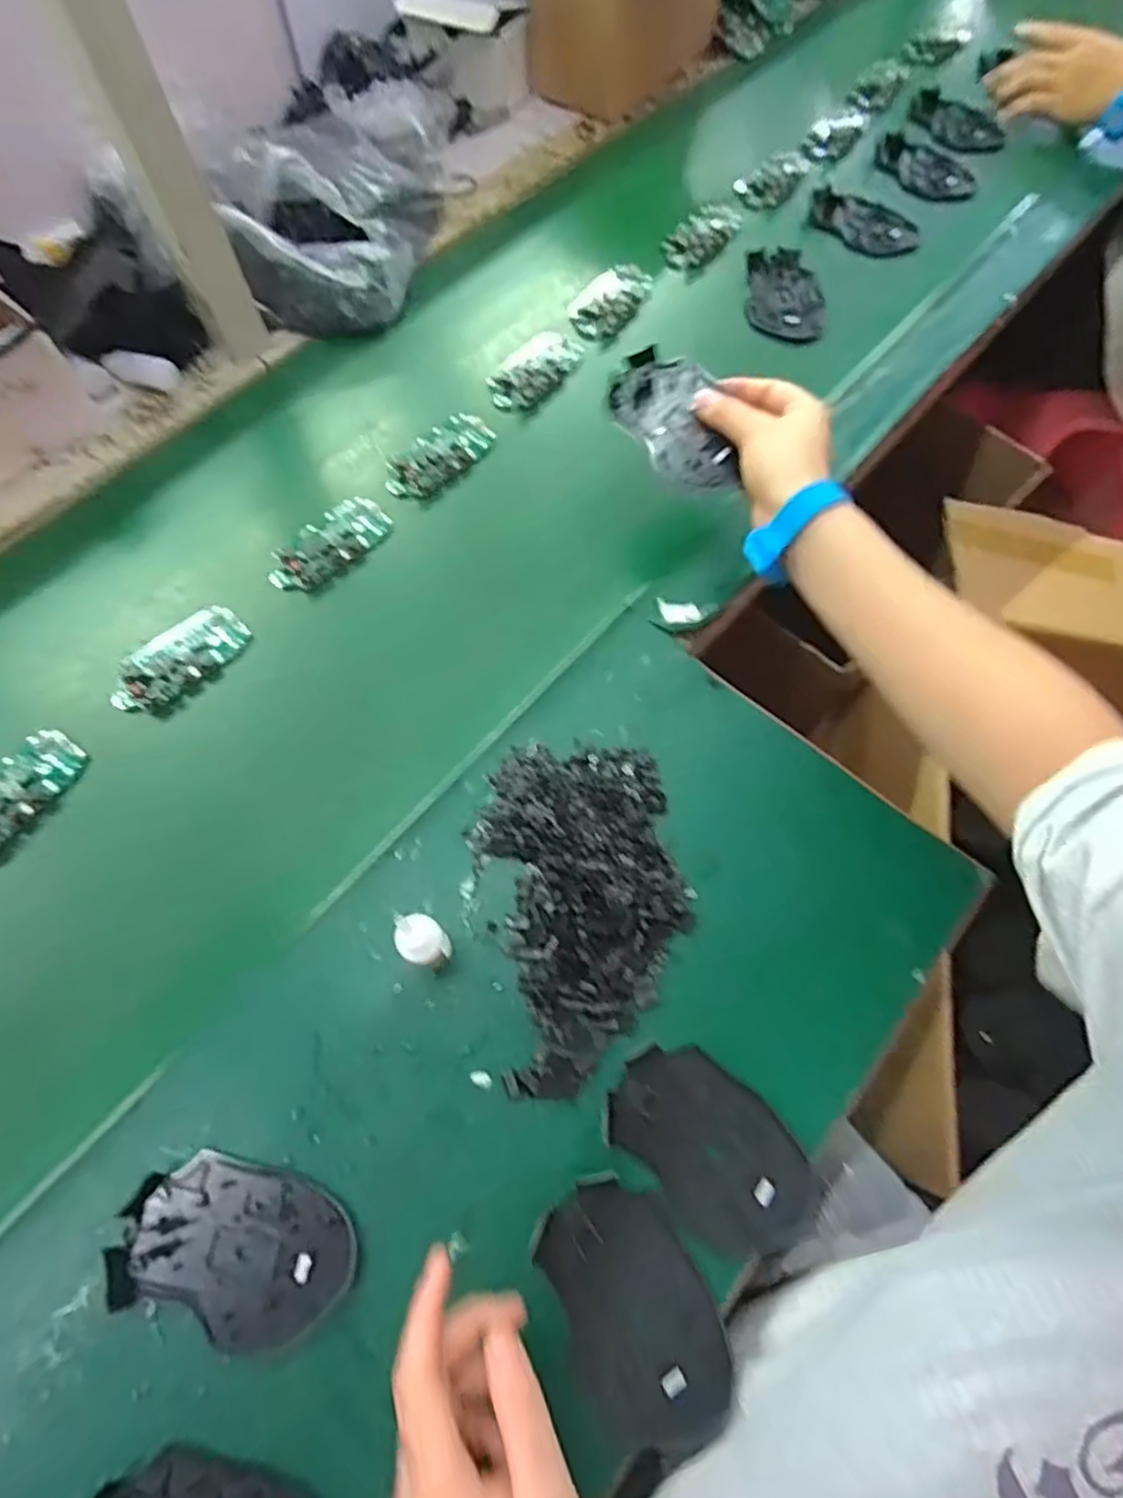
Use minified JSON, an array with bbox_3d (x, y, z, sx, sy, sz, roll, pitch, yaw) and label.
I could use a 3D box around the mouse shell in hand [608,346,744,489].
[{"bbox_3d":[0.083,-0.231,0.487,0.060,0.020,0.108,-36,91,15],"label":"mouse shell in hand"}]

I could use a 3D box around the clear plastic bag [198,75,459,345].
[{"bbox_3d":[-0.197,-0.495,0.620,0.138,0.101,0.227,10,66,5],"label":"clear plastic bag"}]

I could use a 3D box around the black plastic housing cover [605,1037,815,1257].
[{"bbox_3d":[0.080,0.212,0.365,0.112,0.009,0.070,41,72,17],"label":"black plastic housing cover"}]

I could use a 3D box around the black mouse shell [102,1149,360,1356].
[{"bbox_3d":[-0.164,0.253,0.345,0.115,0.012,0.071,16,67,8],"label":"black mouse shell"}]

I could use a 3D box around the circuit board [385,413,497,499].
[{"bbox_3d":[-0.101,-0.244,0.568,0.050,0.012,0.099,36,71,15],"label":"circuit board"}]

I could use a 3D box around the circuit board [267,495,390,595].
[{"bbox_3d":[-0.178,-0.158,0.529,0.039,0.022,0.099,36,71,15],"label":"circuit board"}]

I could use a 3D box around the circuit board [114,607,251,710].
[{"bbox_3d":[-0.273,-0.063,0.492,0.047,0.020,0.098,36,71,15],"label":"circuit board"}]

